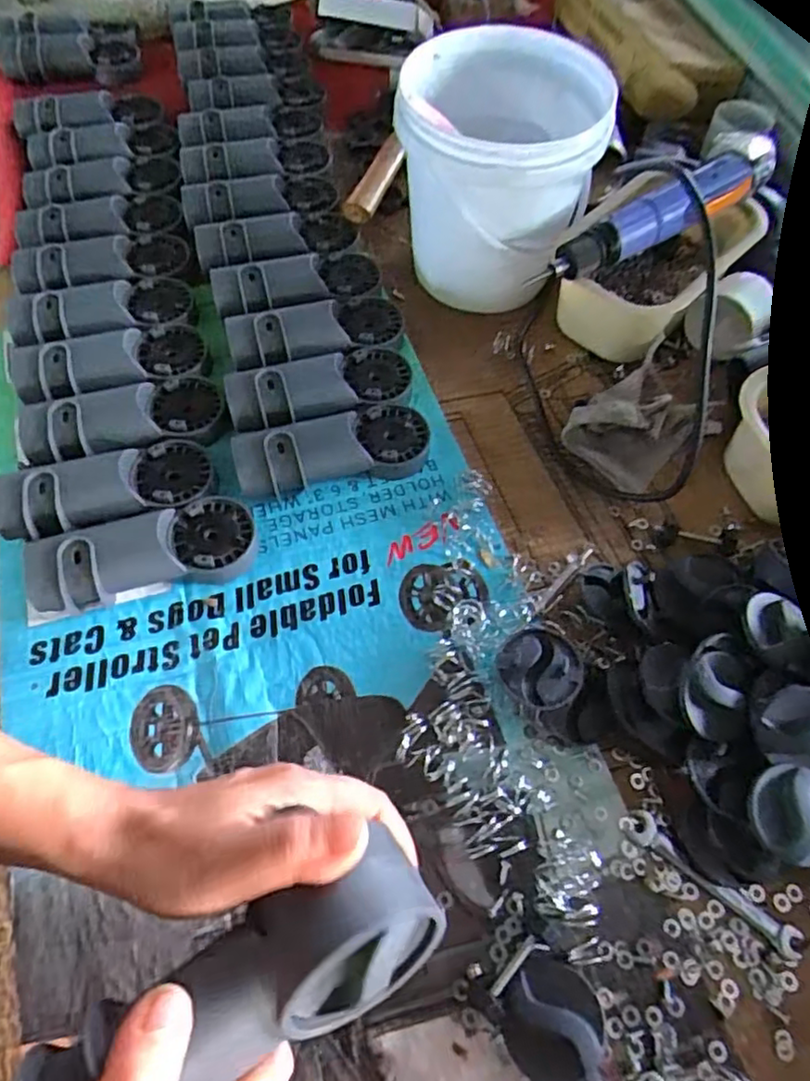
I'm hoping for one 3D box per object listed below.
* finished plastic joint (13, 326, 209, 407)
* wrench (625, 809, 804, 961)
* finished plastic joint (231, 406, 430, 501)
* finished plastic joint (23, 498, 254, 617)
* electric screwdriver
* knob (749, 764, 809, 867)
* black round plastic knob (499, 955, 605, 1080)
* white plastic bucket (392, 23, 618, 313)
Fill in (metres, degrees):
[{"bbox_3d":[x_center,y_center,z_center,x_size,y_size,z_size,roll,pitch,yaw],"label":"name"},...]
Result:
[{"bbox_3d":[-0.262,-0.158,0.575,0.161,0.029,0.073,-17,63,-11],"label":"finished plastic joint"},{"bbox_3d":[0.195,0.217,0.413,0.117,0.004,0.020,35,66,16],"label":"wrench"},{"bbox_3d":[-0.060,-0.077,0.543,0.162,0.039,0.066,-11,62,-8],"label":"finished plastic joint"},{"bbox_3d":[-0.198,0.009,0.494,0.163,0.041,0.060,-13,63,-9],"label":"finished plastic joint"},{"bbox_3d":[0.224,-0.281,0.565,0.249,0.052,0.057,-33,68,-16],"label":"electric screwdriver"},{"bbox_3d":[0.239,0.167,0.394,0.054,0.014,0.054,0,63,0],"label":"knob"},{"bbox_3d":[0.084,0.270,0.365,0.057,0.028,0.054,1,61,-1],"label":"black round plastic knob"},{"bbox_3d":[0.084,-0.335,0.616,0.173,0.189,0.172,1,61,-1],"label":"white plastic bucket"}]

